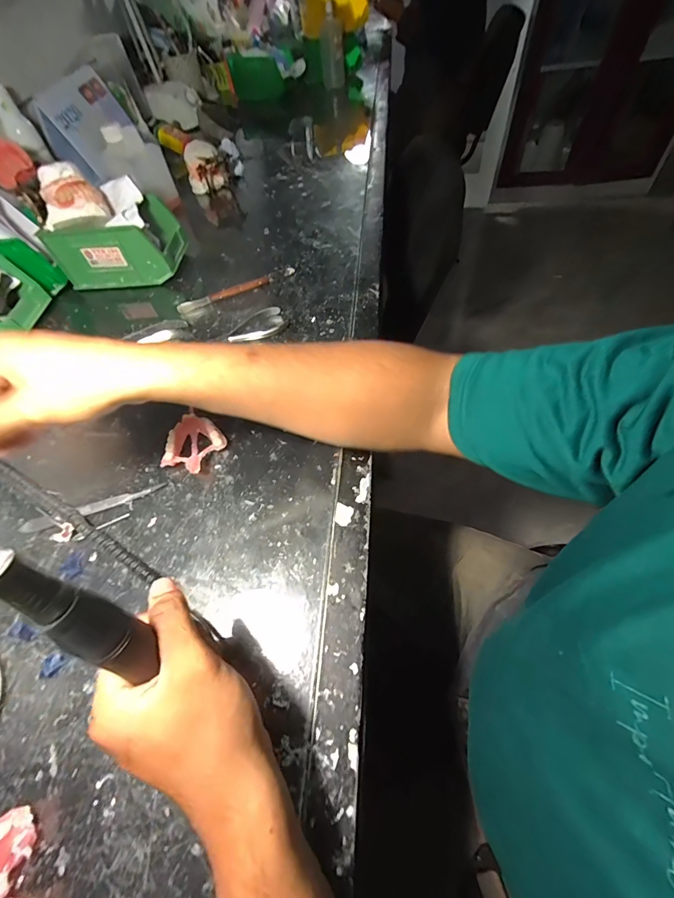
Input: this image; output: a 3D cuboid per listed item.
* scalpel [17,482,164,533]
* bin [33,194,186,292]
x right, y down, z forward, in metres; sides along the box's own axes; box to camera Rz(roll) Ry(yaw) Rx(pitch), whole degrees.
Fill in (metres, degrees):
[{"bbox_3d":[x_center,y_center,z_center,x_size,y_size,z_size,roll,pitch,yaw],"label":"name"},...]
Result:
[{"bbox_3d":[-0.236,0.057,0.360,0.136,0.006,0.014,-17,56,-5],"label":"scalpel"},{"bbox_3d":[-0.329,-0.315,0.567,0.169,0.083,0.100,0,57,5],"label":"bin"}]

